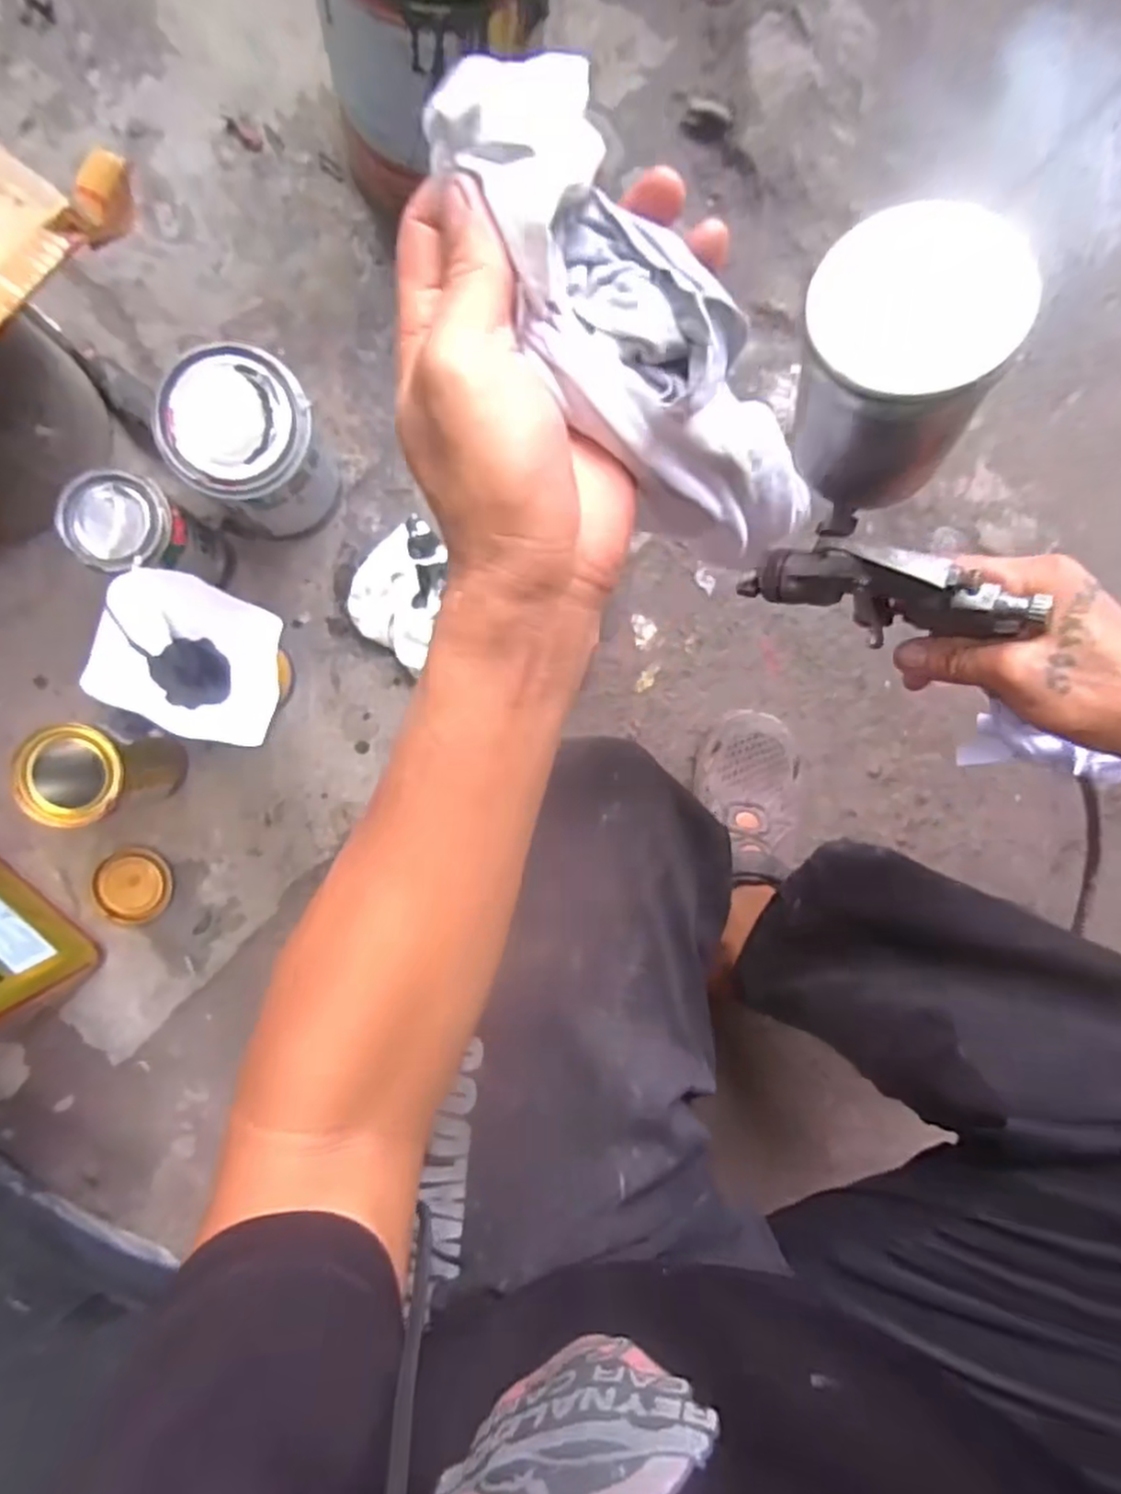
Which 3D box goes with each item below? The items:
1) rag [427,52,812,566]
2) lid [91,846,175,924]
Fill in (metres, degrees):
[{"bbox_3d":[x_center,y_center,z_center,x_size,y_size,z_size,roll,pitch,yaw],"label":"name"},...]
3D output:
[{"bbox_3d":[0.029,-0.137,0.246,0.067,0.035,0.177,-41,110,-5],"label":"rag"},{"bbox_3d":[-0.372,0.121,0.635,0.062,0.016,0.069,42,87,-7],"label":"lid"}]

